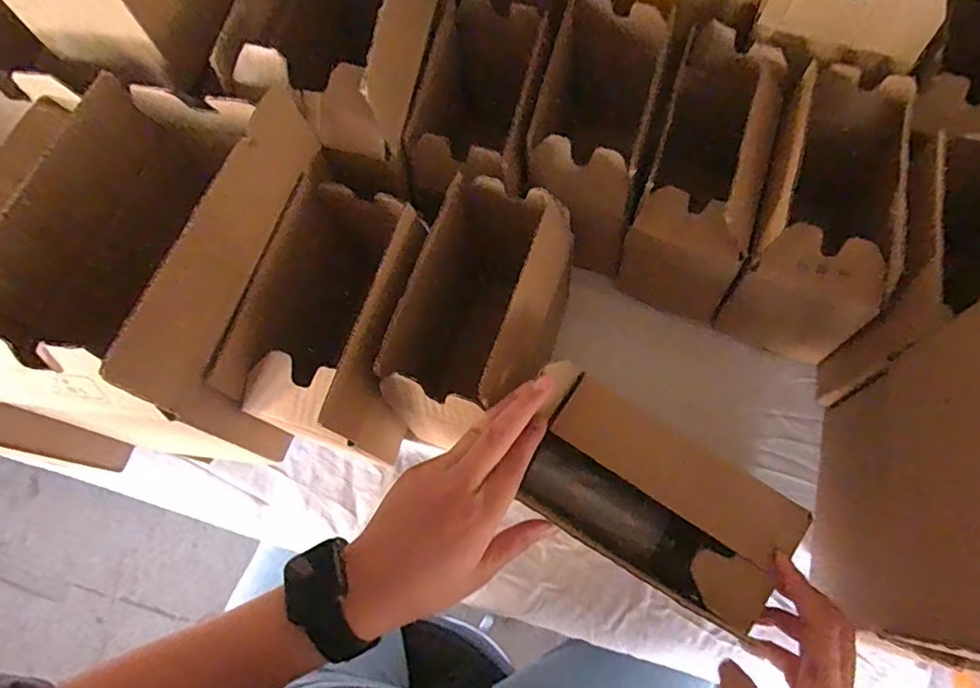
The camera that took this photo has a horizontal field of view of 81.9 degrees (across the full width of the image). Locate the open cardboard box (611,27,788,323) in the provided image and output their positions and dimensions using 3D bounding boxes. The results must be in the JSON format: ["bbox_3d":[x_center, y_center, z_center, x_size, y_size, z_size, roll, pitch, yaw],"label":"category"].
[{"bbox_3d":[0.187,-0.145,0.506,0.099,0.142,0.197,18,70,8],"label":"open cardboard box"}]

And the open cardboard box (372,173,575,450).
[{"bbox_3d":[-0.004,-0.018,0.461,0.100,0.153,0.184,16,69,8],"label":"open cardboard box"}]

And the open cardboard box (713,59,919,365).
[{"bbox_3d":[0.279,-0.106,0.485,0.103,0.145,0.188,19,70,9],"label":"open cardboard box"}]

